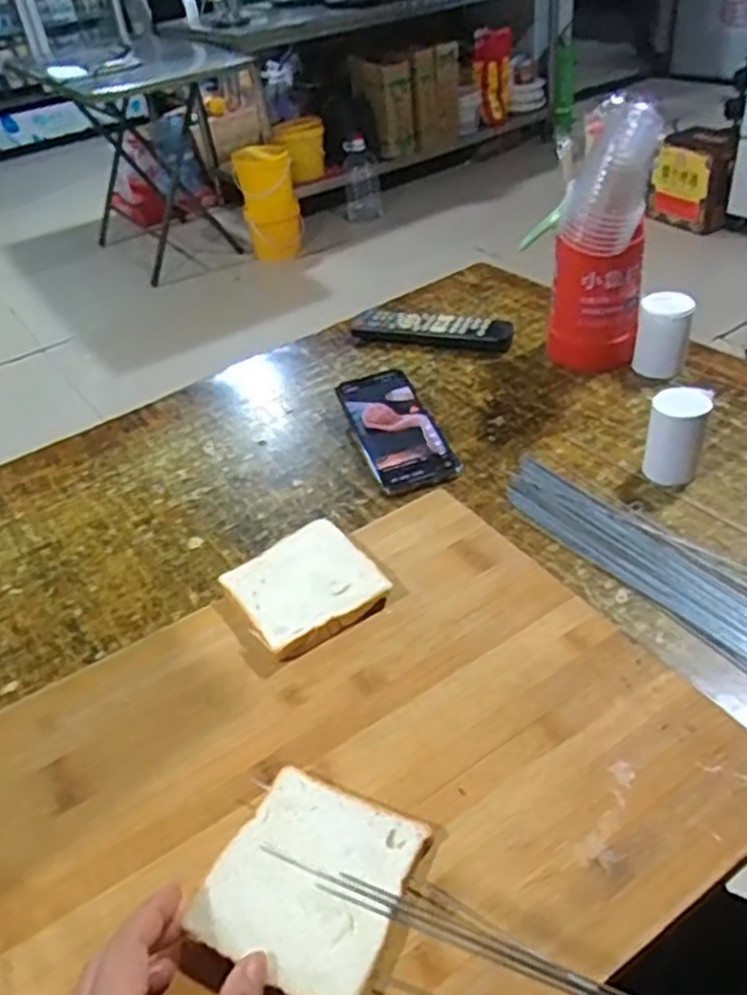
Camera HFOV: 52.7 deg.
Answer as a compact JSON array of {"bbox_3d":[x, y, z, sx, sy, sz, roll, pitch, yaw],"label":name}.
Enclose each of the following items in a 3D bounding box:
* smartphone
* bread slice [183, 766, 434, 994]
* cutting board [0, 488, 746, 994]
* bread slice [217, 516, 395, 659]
[{"bbox_3d":[0.020,-0.075,0.746,0.078,0.015,0.171,-18,52,-8],"label":"smartphone"},{"bbox_3d":[-0.032,0.197,0.394,0.093,0.011,0.101,13,43,23],"label":"bread slice"},{"bbox_3d":[-0.070,0.189,0.437,0.537,0.015,0.343,-25,42,-21],"label":"cutting board"},{"bbox_3d":[-0.052,0.066,0.569,0.102,0.018,0.099,-25,42,-20],"label":"bread slice"}]

